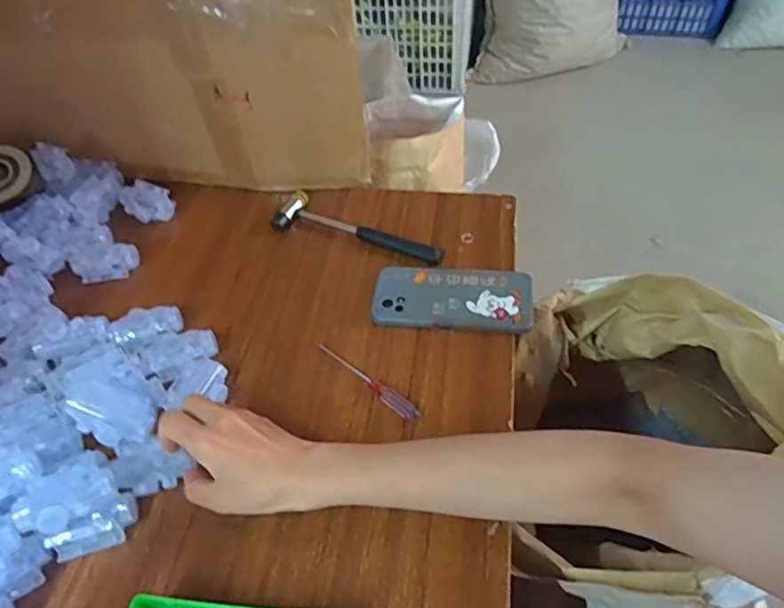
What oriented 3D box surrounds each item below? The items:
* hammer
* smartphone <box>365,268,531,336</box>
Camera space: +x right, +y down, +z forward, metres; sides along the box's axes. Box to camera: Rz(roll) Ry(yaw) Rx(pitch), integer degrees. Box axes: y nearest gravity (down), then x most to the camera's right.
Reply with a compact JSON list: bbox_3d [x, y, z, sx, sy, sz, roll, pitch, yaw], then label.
[{"bbox_3d":[-0.039,-0.085,0.674,0.207,0.021,0.059,20,54,19],"label":"hammer"},{"bbox_3d":[0.063,-0.006,0.604,0.163,0.016,0.077,5,50,8],"label":"smartphone"}]

